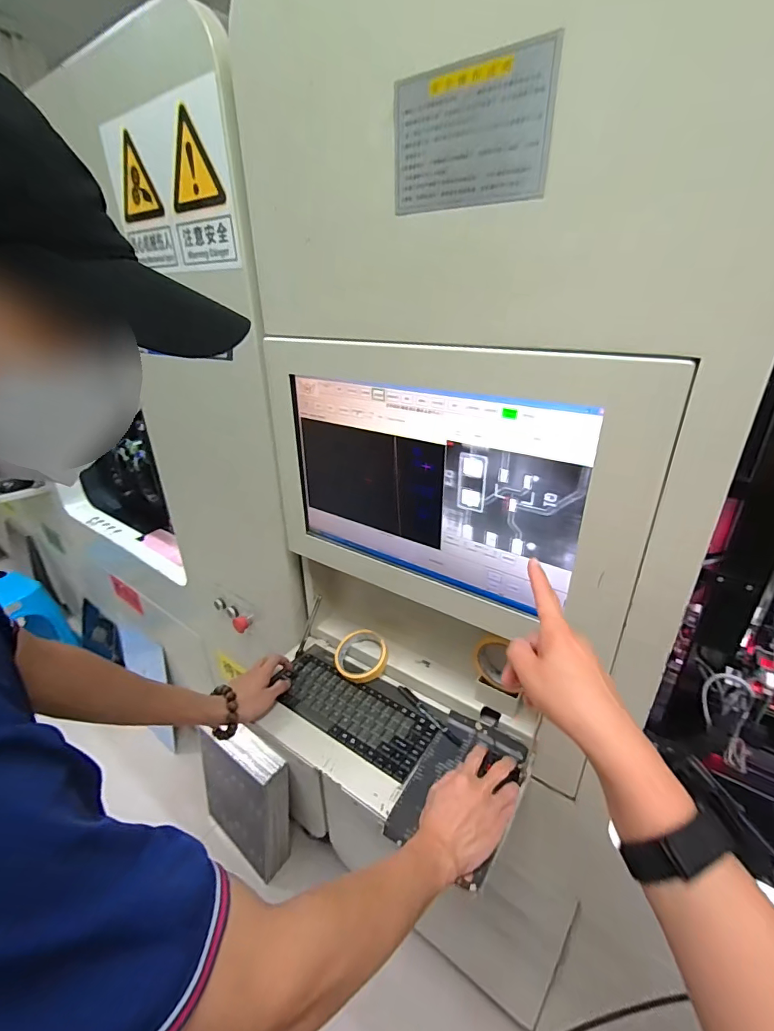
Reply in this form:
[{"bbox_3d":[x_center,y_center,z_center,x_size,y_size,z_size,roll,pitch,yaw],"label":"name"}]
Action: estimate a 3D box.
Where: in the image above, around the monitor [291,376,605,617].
[{"bbox_3d":[0.041,-0.035,0.570,0.399,0.246,0.021,17,32,31],"label":"monitor"}]

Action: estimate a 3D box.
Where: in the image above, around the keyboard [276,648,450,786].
[{"bbox_3d":[-0.053,0.306,0.725,0.278,0.015,0.129,17,32,32],"label":"keyboard"}]

